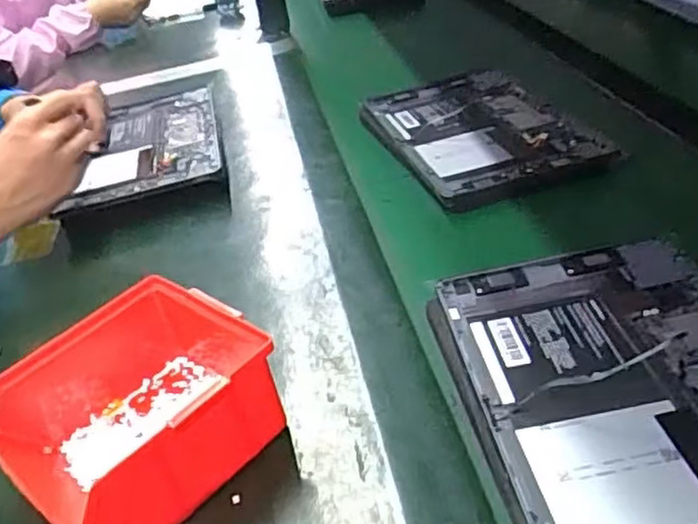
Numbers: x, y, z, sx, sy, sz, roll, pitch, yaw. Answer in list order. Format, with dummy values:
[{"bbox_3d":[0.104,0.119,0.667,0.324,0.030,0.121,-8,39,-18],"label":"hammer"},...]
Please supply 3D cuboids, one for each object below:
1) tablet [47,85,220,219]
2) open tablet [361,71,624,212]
[{"bbox_3d":[-0.213,-0.122,0.736,0.148,0.022,0.237,-13,36,-3],"label":"tablet"},{"bbox_3d":[0.125,-0.138,0.692,0.169,0.011,0.265,-17,34,-8],"label":"open tablet"}]

